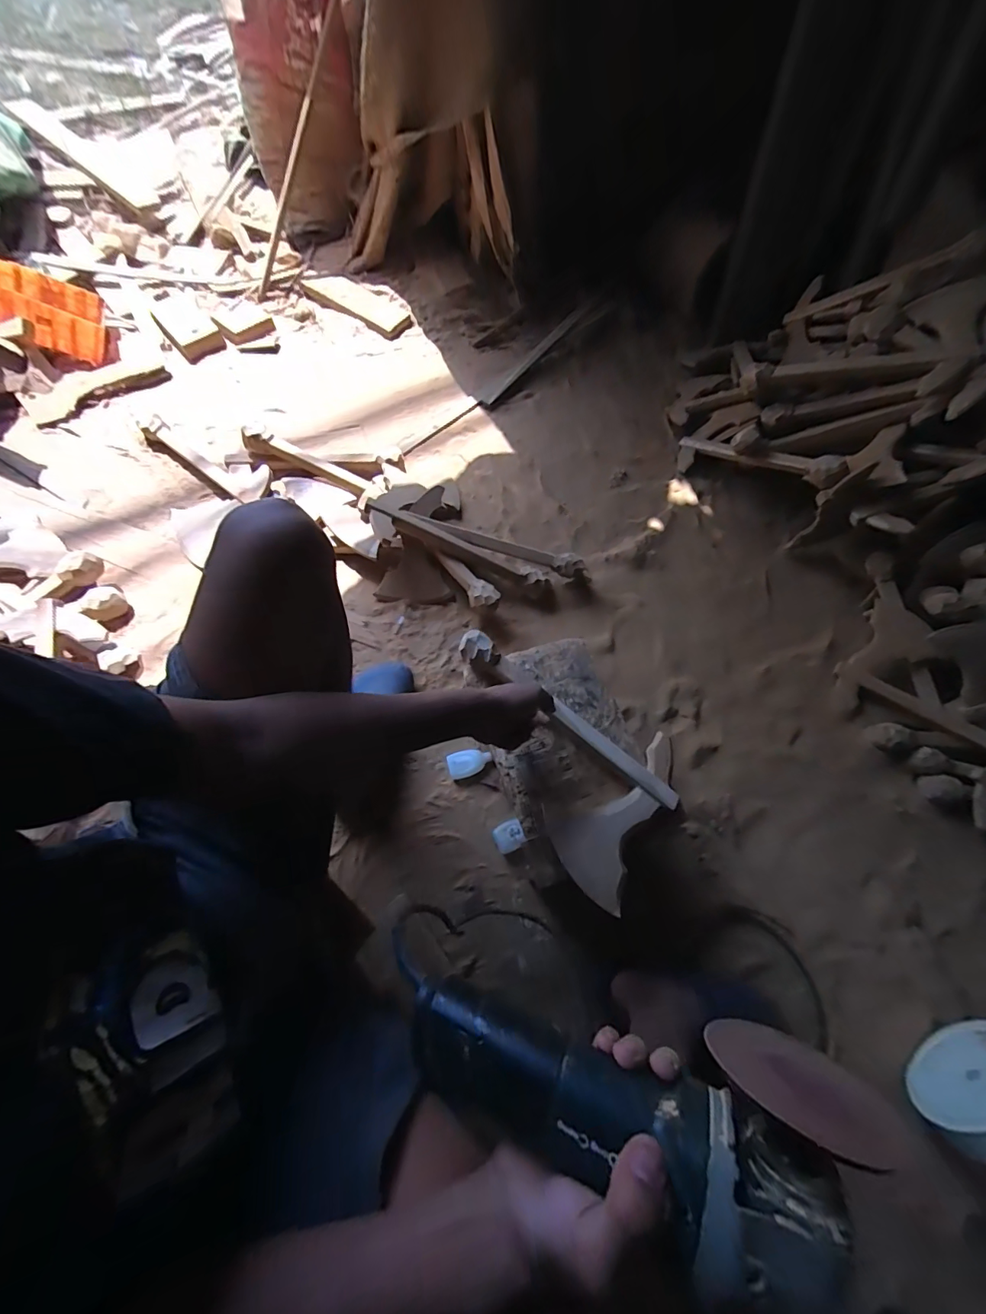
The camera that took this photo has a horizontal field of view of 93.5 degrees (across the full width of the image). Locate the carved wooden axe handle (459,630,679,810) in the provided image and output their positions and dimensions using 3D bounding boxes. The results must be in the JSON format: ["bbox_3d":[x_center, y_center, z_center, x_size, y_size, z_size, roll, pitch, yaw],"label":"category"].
[{"bbox_3d":[0.103,0.085,0.663,0.368,0.035,0.039,39,68,9],"label":"carved wooden axe handle"}]

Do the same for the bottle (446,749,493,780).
[{"bbox_3d":[-0.041,0.186,0.819,0.078,0.021,0.044,-12,64,-9],"label":"bottle"}]

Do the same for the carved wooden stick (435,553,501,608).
[{"bbox_3d":[-0.050,-0.153,0.918,0.052,0.031,0.153,-35,69,-18],"label":"carved wooden stick"}]

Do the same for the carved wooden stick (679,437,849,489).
[{"bbox_3d":[0.603,-0.459,1.057,0.061,0.056,0.397,-29,42,-16],"label":"carved wooden stick"}]

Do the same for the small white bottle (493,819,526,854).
[{"bbox_3d":[0.027,0.297,0.767,0.047,0.026,0.044,-23,66,-14],"label":"small white bottle"}]

